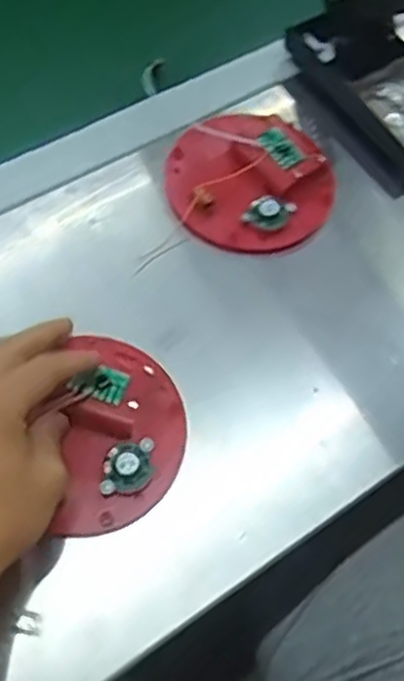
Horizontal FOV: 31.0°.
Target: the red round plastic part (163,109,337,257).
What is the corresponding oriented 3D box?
[{"bbox_3d":[0.031,-0.121,0.527,0.111,0.022,0.119,2,63,-3],"label":"red round plastic part"}]

